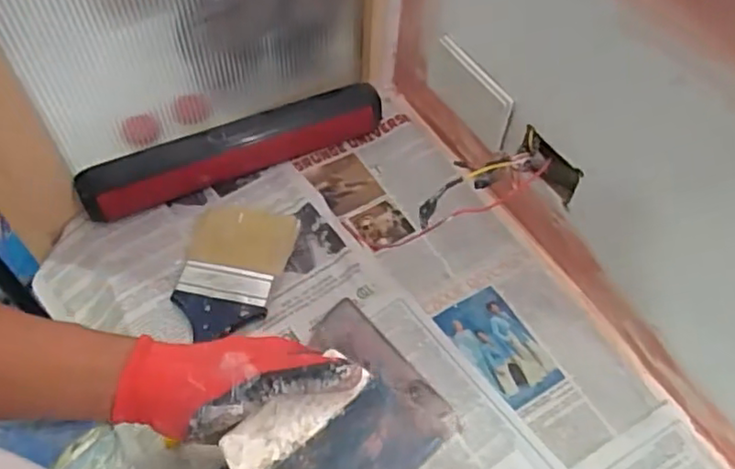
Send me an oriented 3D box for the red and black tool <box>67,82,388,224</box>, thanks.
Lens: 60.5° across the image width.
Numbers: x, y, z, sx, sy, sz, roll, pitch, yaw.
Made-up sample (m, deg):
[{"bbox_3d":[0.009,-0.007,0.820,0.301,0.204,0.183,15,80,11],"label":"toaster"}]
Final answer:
[{"bbox_3d":[-0.146,-0.097,0.717,0.350,0.061,0.042,-22,59,-17],"label":"red and black tool"}]

